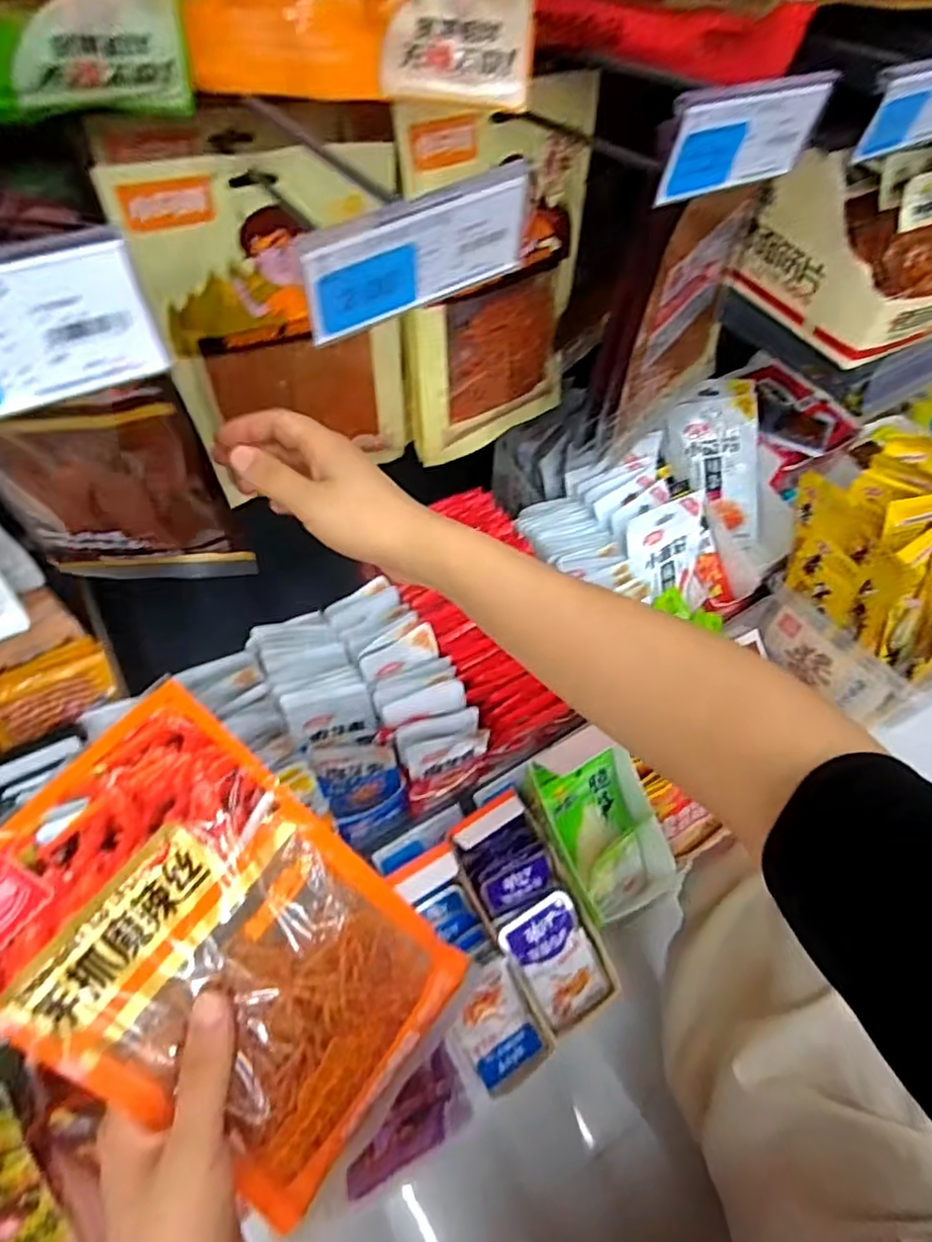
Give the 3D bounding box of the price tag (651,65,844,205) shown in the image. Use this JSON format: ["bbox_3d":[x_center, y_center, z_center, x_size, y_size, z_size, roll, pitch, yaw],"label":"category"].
[{"bbox_3d":[0.132,-0.227,0.310,0.096,0.045,0.007,-26,62,-19],"label":"price tag"}]

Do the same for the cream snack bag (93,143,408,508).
[{"bbox_3d":[-0.122,-0.194,0.464,0.162,0.226,0.021,-15,59,-13],"label":"cream snack bag"}]

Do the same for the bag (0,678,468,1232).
[{"bbox_3d":[-0.112,0.156,0.315,0.221,0.017,0.142,46,63,-12],"label":"bag"}]

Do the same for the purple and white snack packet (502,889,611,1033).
[{"bbox_3d":[0.081,0.299,0.580,0.069,0.014,0.110,-31,104,-16],"label":"purple and white snack packet"}]

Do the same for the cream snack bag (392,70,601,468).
[{"bbox_3d":[0.026,-0.253,0.513,0.160,0.240,0.049,-28,63,-20],"label":"cream snack bag"}]

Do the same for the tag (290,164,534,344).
[{"bbox_3d":[-0.018,-0.144,0.260,0.098,0.043,0.008,-30,63,-21],"label":"tag"}]

